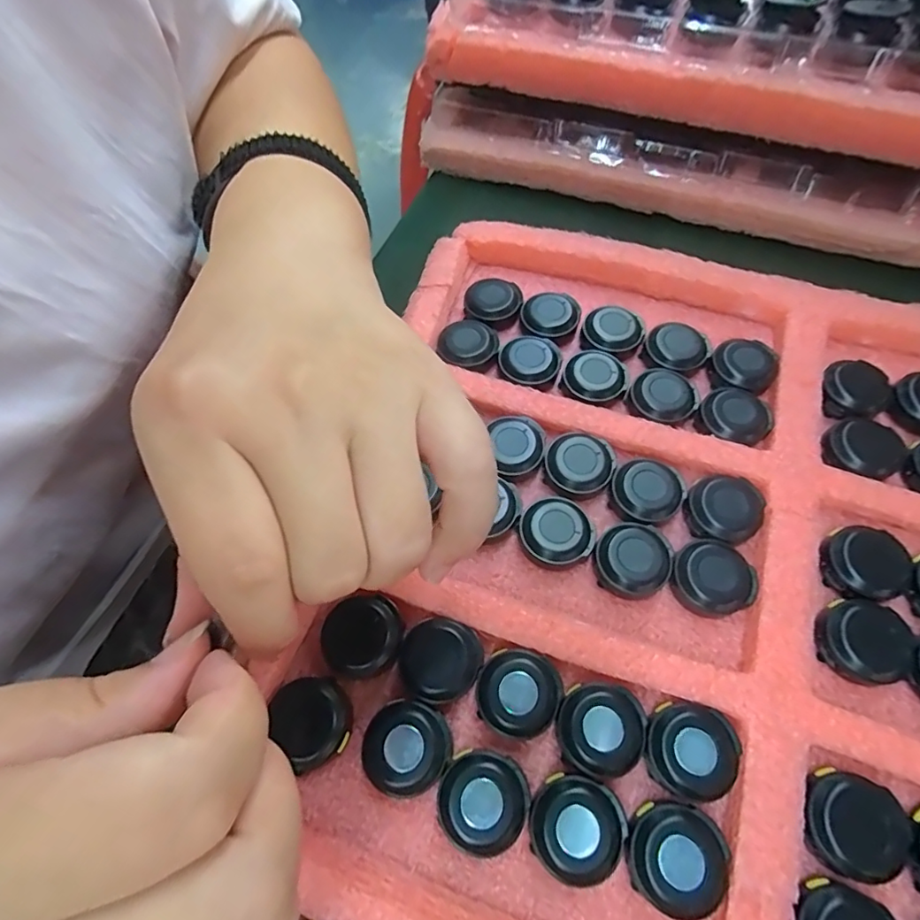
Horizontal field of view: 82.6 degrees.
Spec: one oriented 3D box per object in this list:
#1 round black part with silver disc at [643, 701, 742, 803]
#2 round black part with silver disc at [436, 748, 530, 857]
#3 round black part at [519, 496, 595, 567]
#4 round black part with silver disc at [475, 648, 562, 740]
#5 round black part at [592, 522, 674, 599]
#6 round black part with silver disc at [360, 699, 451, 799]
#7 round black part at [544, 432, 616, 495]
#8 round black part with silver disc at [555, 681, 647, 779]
[{"bbox_3d":[0.080,0.100,0.180,0.029,0.011,0.029,-1,63,2],"label":"round black part with silver disc"},{"bbox_3d":[0.008,0.115,0.177,0.029,0.011,0.028,-1,63,2],"label":"round black part with silver disc"},{"bbox_3d":[0.040,0.030,0.219,0.029,0.012,0.028,-1,63,2],"label":"round black part"},{"bbox_3d":[0.021,0.085,0.192,0.029,0.011,0.029,-1,63,2],"label":"round black part with silver disc"},{"bbox_3d":[0.070,0.040,0.213,0.029,0.011,0.029,-1,63,2],"label":"round black part"},{"bbox_3d":[-0.019,0.101,0.184,0.028,0.013,0.028,-1,63,2],"label":"round black part with silver disc"},{"bbox_3d":[0.053,0.002,0.234,0.028,0.012,0.029,-1,63,2],"label":"round black part"},{"bbox_3d":[0.050,0.095,0.186,0.029,0.012,0.028,-1,63,2],"label":"round black part with silver disc"}]

